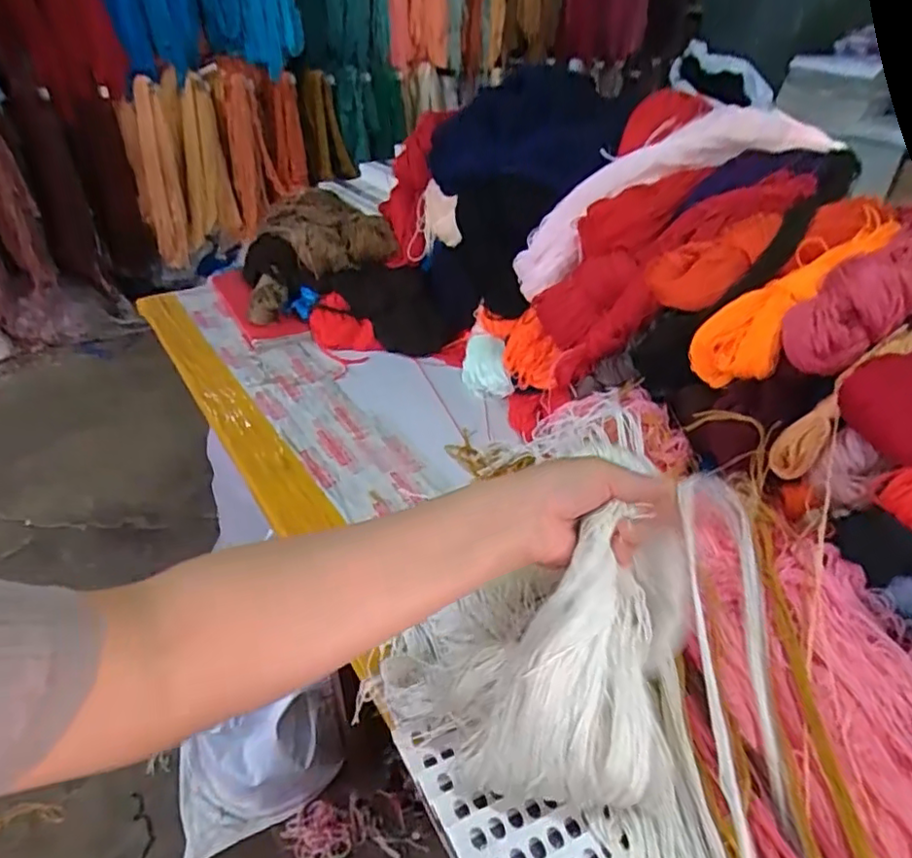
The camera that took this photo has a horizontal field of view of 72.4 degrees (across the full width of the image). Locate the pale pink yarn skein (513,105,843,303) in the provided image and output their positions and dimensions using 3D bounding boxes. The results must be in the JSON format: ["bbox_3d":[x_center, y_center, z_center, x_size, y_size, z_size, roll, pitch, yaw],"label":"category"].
[{"bbox_3d":[0.278,-0.313,0.783,0.456,0.110,0.103,-29,40,-7],"label":"pale pink yarn skein"}]

